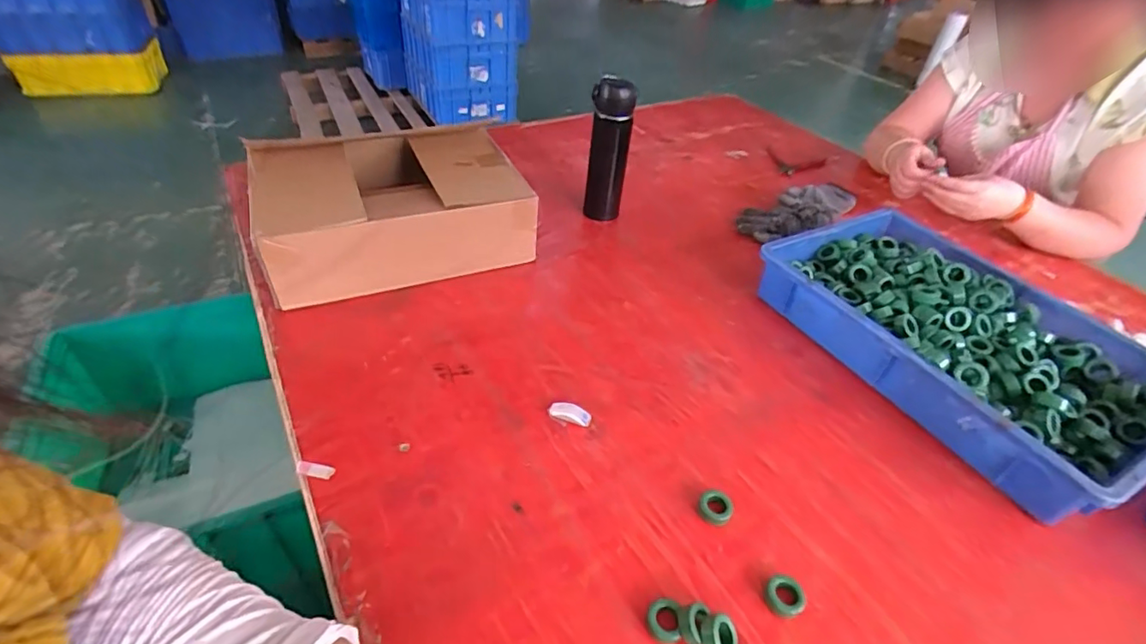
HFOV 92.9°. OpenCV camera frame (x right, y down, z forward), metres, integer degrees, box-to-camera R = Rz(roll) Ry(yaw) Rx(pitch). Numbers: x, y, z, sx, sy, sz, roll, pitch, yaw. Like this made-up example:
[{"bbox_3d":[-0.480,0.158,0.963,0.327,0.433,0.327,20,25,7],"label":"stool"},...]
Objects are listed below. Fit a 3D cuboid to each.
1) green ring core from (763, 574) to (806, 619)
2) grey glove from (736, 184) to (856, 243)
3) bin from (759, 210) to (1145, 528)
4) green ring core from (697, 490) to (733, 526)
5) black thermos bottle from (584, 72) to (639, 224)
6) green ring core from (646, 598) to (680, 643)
[{"bbox_3d":[0.177,0.229,0.455,0.032,0.010,0.030,3,41,-3],"label":"green ring core"},{"bbox_3d":[0.396,-0.195,0.944,0.253,0.034,0.085,-19,47,-26],"label":"grey glove"},{"bbox_3d":[0.478,0.015,0.681,0.297,0.075,0.423,-17,46,-24],"label":"bin"},{"bbox_3d":[0.134,0.174,0.510,0.031,0.008,0.031,3,41,-3],"label":"green ring core"},{"bbox_3d":[0.055,-0.270,0.867,0.064,0.211,0.053,4,41,-2],"label":"black thermos bottle"},{"bbox_3d":[0.071,0.236,0.430,0.024,0.009,0.032,5,41,-1],"label":"green ring core"}]

